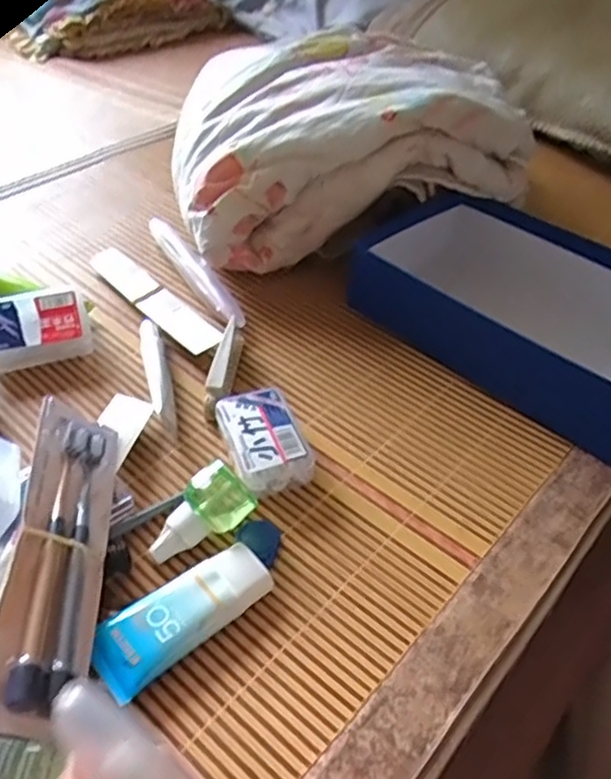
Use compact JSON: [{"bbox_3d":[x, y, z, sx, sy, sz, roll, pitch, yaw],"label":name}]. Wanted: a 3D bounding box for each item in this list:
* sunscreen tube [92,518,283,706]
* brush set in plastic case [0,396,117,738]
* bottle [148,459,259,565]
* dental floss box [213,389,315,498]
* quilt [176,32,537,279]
[{"bbox_3d":[-0.067,0.134,0.421,0.053,0.024,0.147,35,52,28],"label":"sunscreen tube"},{"bbox_3d":[-0.151,0.095,0.408,0.058,0.017,0.215,24,39,-28],"label":"brush set in plastic case"},{"bbox_3d":[-0.074,0.085,0.458,0.079,0.047,0.034,-32,53,-33],"label":"bottle"},{"bbox_3d":[-0.033,0.040,0.515,0.057,0.034,0.082,-12,45,-17],"label":"dental floss box"},{"bbox_3d":[0.037,-0.251,0.709,0.352,0.187,0.206,0,42,-5],"label":"quilt"}]

